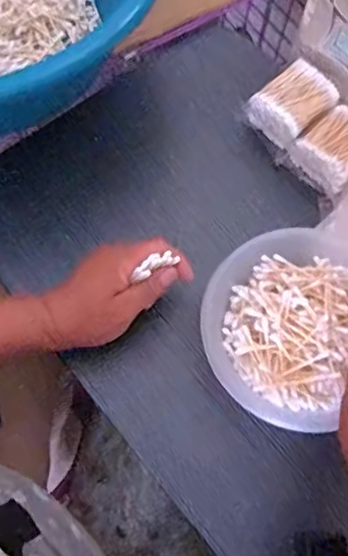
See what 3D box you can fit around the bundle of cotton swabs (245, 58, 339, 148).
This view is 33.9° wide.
[{"bbox_3d":[0.119,-0.173,0.577,0.076,0.042,0.063,-39,74,-16],"label":"bundle of cotton swabs"}]

